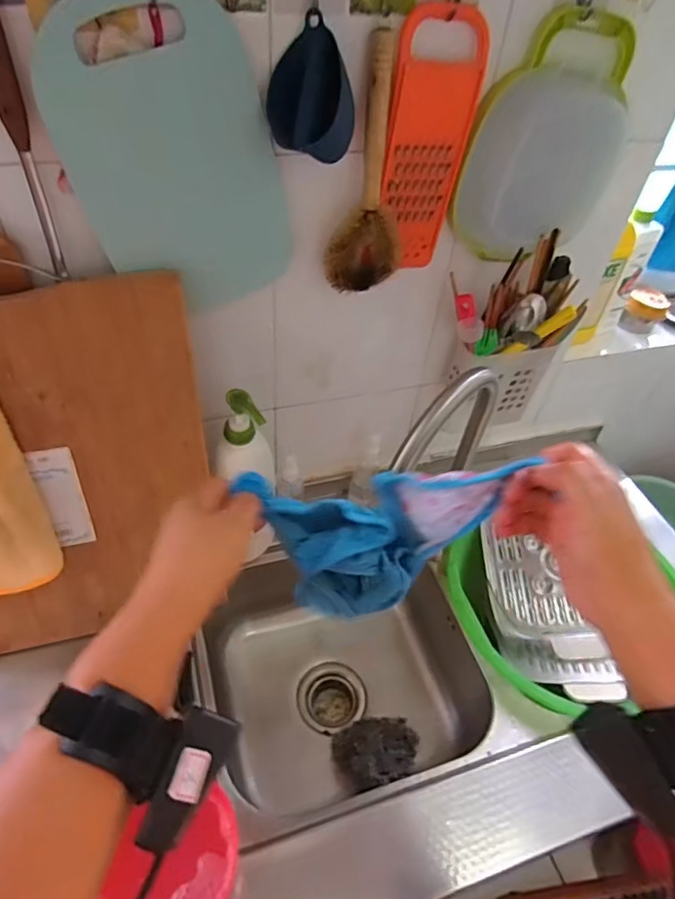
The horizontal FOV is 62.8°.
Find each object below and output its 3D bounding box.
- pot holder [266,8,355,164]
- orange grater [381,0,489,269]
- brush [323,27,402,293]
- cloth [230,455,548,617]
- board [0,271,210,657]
[{"bbox_3d":[-0.022,-0.297,0.462,0.071,0.088,0.064,4,46,-2],"label":"pot holder"},{"bbox_3d":[0.087,-0.289,0.543,0.084,0.230,0.024,-19,51,-22],"label":"orange grater"},{"bbox_3d":[0.032,-0.258,0.533,0.055,0.225,0.053,35,53,25],"label":"brush"},{"bbox_3d":[0.036,0.072,0.447,0.201,0.128,0.040,-6,25,-3],"label":"cloth"},{"bbox_3d":[-0.306,0.046,0.598,0.322,0.439,0.017,-10,34,-16],"label":"board"}]

